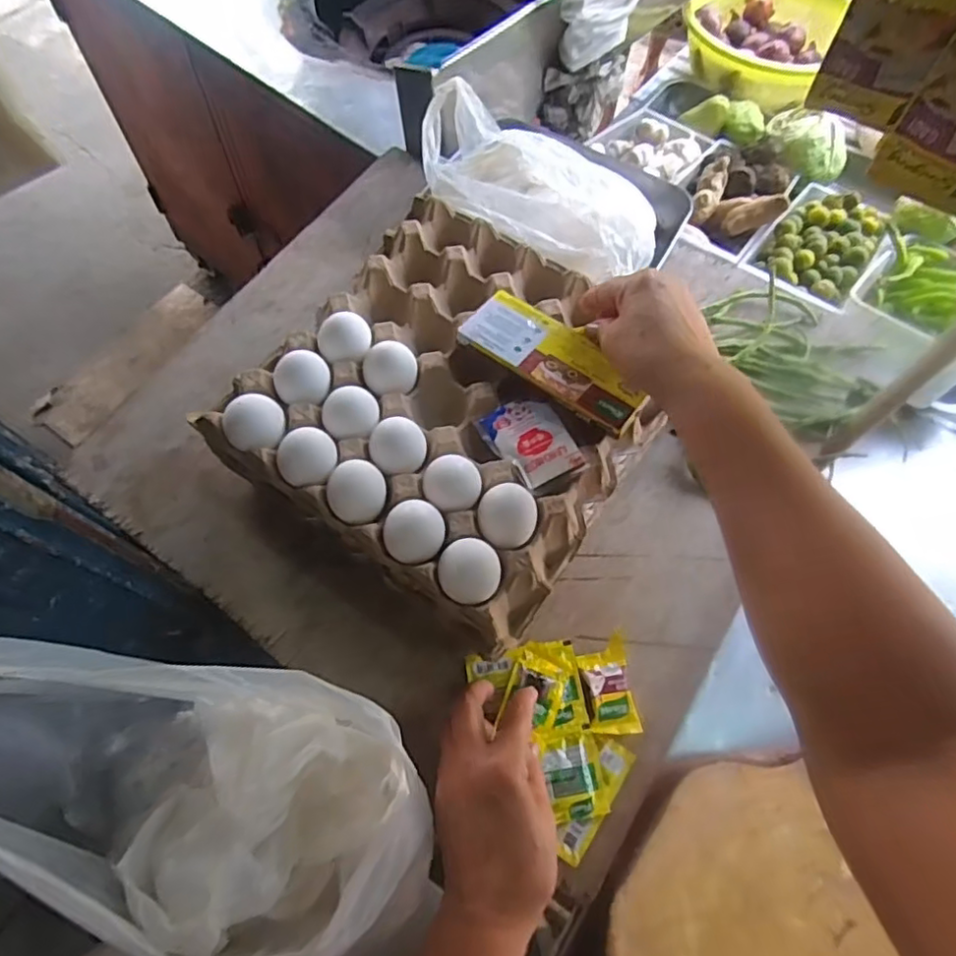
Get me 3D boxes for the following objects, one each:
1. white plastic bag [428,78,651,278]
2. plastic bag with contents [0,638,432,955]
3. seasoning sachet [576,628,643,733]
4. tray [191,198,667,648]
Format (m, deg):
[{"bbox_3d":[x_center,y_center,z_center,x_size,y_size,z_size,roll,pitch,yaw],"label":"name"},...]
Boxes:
[{"bbox_3d":[0.065,-0.295,0.624,0.270,0.074,0.147,37,71,14],"label":"white plastic bag"},{"bbox_3d":[-0.147,0.155,0.292,0.222,0.248,0.141,16,68,6],"label":"plastic bag with contents"},{"bbox_3d":[0.102,0.161,0.492,0.041,0.011,0.073,-5,67,-2],"label":"seasoning sachet"},{"bbox_3d":[-0.016,-0.064,0.501,0.283,0.077,0.304,31,70,12],"label":"tray"}]

